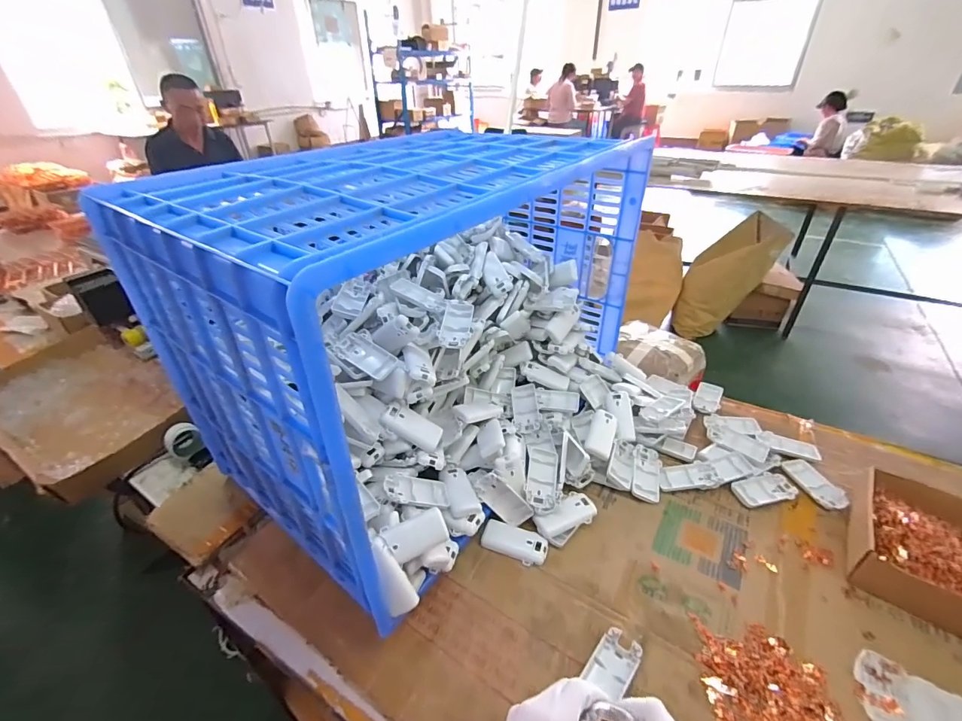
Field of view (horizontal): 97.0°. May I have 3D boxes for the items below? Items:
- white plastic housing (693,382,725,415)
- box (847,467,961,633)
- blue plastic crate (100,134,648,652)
[{"bbox_3d":[0.468,0.080,0.876,0.049,0.016,0.092,18,40,26],"label":"white plastic housing"},{"bbox_3d":[0.629,0.260,0.564,0.217,0.071,0.198,22,43,32],"label":"box"},{"bbox_3d":[-0.082,-0.076,0.697,0.416,0.457,0.667,23,42,30],"label":"blue plastic crate"}]

